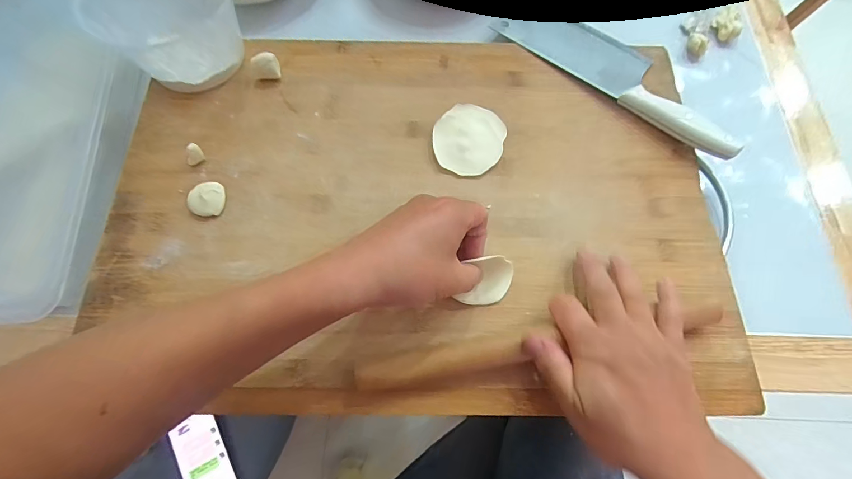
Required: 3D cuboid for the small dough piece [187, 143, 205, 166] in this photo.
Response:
[{"bbox_3d":[-0.228,-0.083,0.382,0.018,0.019,0.009,-41,75,-13],"label":"small dough piece"}]

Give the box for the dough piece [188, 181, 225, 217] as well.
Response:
[{"bbox_3d":[-0.208,-0.038,0.371,0.030,0.011,0.034,3,70,1],"label":"dough piece"}]

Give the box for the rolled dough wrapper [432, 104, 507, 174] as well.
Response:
[{"bbox_3d":[0.044,-0.104,0.402,0.070,0.004,0.080,26,74,5],"label":"rolled dough wrapper"}]

